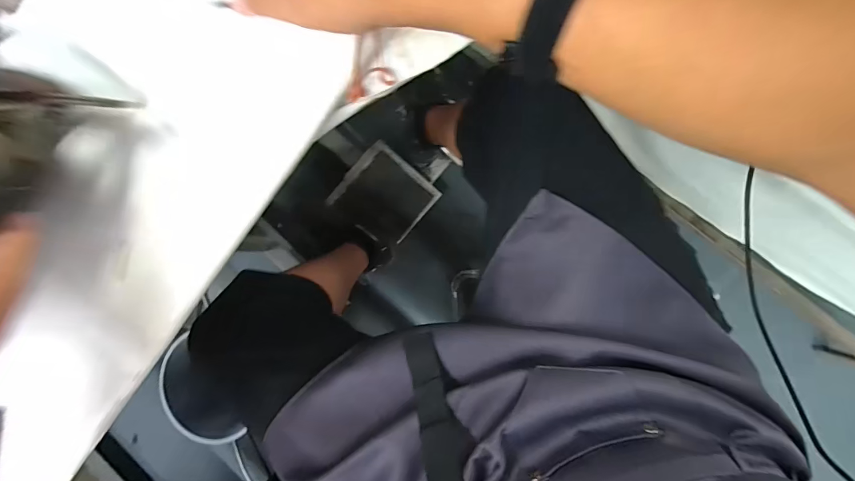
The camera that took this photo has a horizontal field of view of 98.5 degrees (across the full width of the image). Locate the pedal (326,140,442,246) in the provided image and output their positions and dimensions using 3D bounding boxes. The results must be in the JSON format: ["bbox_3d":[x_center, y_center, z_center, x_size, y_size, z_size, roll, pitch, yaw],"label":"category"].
[{"bbox_3d":[-0.119,-0.110,0.959,0.218,0.035,0.220,41,94,7],"label":"pedal"}]

